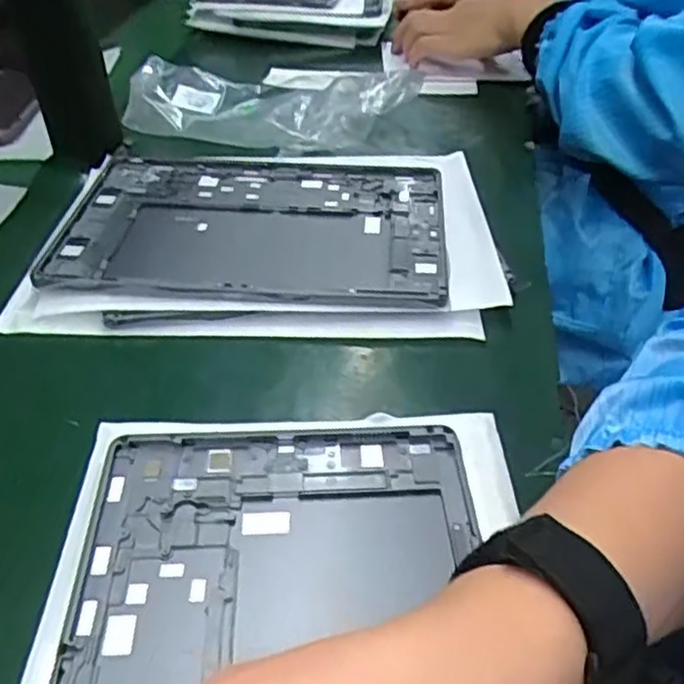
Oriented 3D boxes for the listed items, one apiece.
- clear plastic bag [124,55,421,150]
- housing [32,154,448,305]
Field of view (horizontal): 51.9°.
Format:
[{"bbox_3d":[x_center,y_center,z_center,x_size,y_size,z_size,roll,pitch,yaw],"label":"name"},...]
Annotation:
[{"bbox_3d":[-0.062,-0.221,0.620,0.257,0.050,0.143,3,41,2],"label":"clear plastic bag"},{"bbox_3d":[-0.061,-0.084,0.495,0.260,0.011,0.172,4,41,4],"label":"housing"}]

